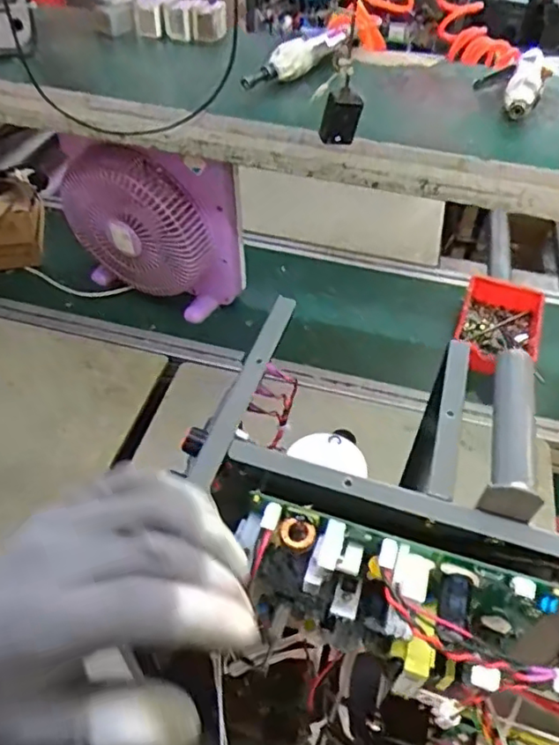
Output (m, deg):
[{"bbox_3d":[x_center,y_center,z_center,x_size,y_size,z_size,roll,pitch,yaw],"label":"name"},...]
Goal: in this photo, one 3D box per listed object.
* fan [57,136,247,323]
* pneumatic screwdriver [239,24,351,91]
[{"bbox_3d":[-0.227,-0.248,0.991,0.321,0.316,0.113,22,50,16],"label":"fan"},{"bbox_3d":[0.022,-0.411,0.760,0.045,0.043,0.182,32,54,23],"label":"pneumatic screwdriver"}]

